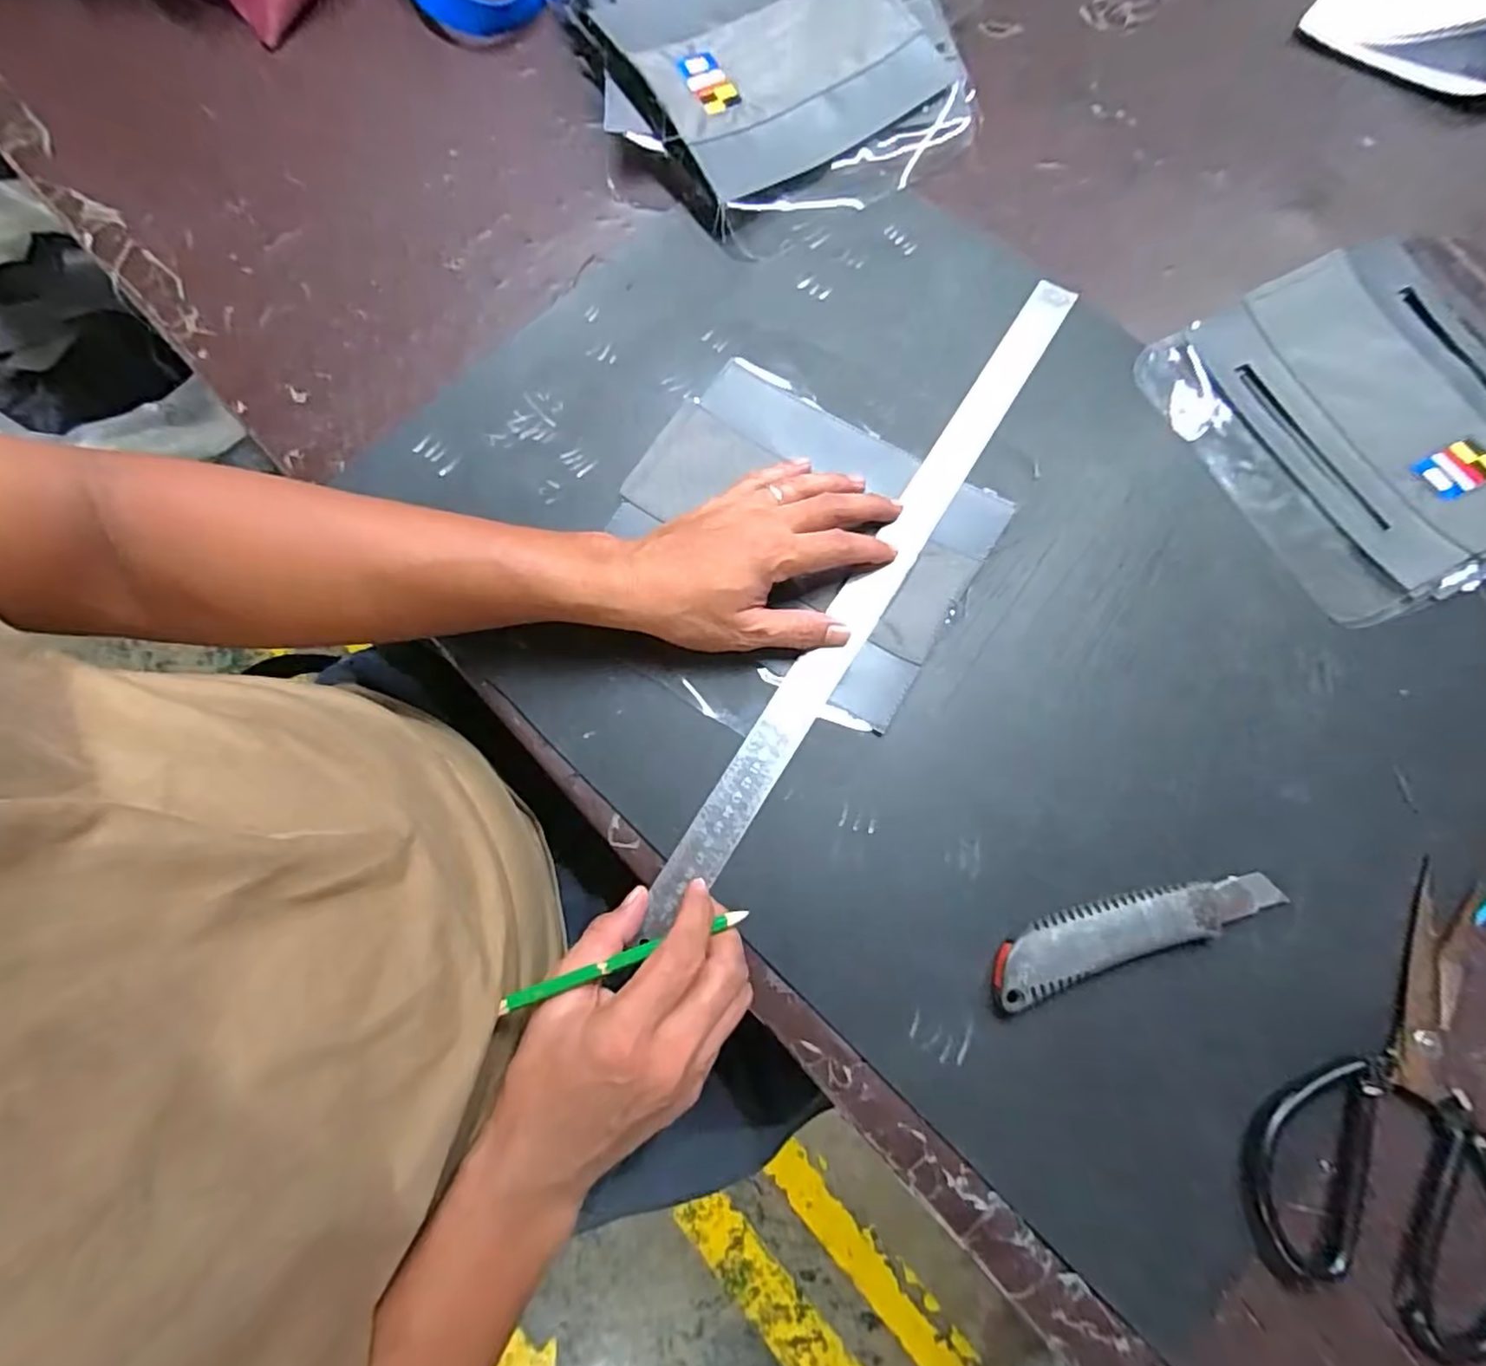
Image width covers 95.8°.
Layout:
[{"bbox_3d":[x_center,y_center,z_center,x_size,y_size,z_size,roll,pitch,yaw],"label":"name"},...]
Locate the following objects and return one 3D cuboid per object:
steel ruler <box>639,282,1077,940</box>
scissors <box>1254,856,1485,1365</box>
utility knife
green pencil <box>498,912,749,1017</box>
[{"bbox_3d":[0.089,-0.073,0.423,0.033,0.009,0.498,32,77,8],"label":"steel ruler"},{"bbox_3d":[0.335,0.199,0.337,0.104,0.022,0.218,22,76,7],"label":"scissors"},{"bbox_3d":[0.210,0.129,0.358,0.164,0.016,0.035,-18,75,-4],"label":"utility knife"},{"bbox_3d":[-0.057,0.136,0.330,0.126,0.004,0.008,-17,75,-11],"label":"green pencil"}]

